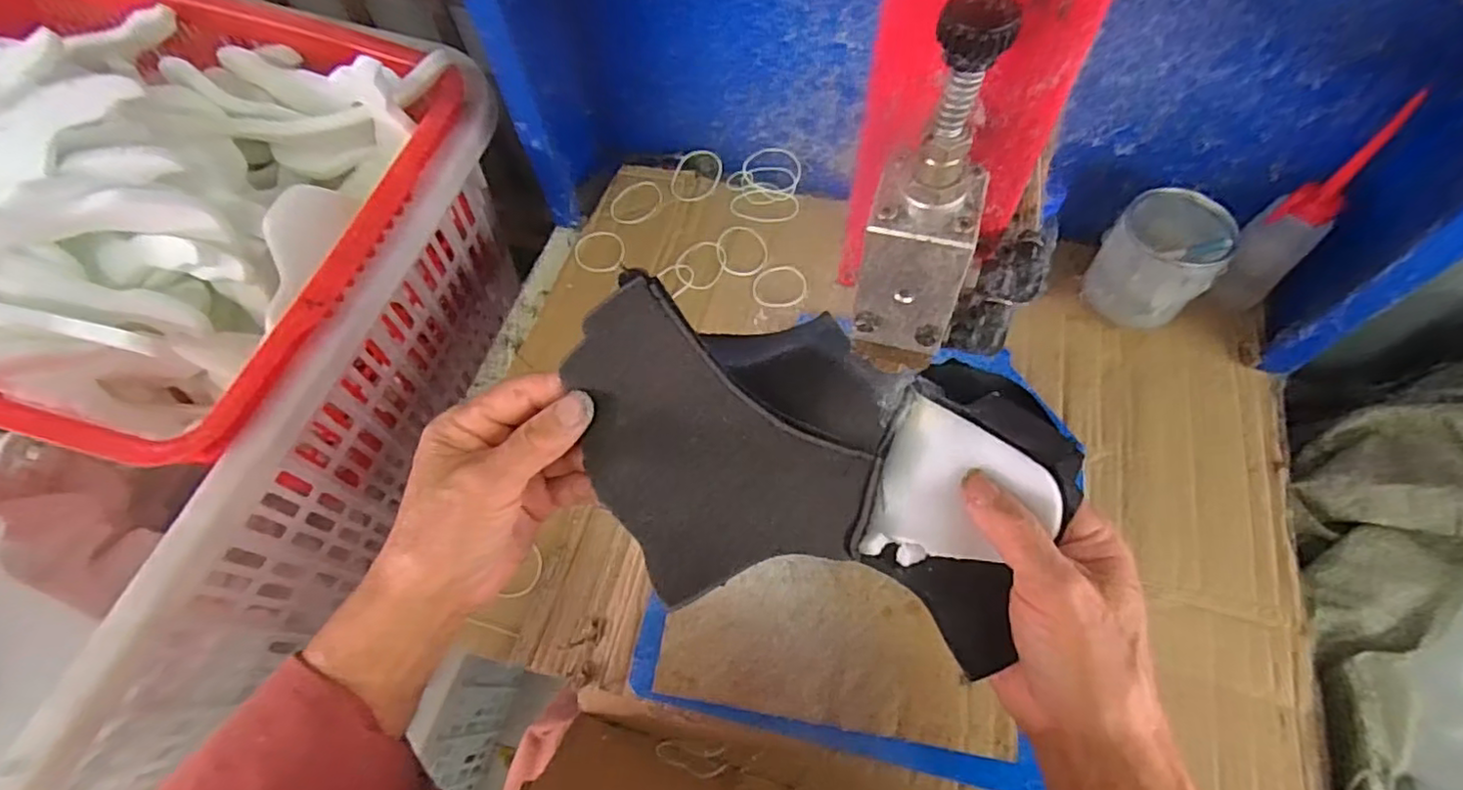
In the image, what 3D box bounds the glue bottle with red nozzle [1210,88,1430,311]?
[{"bbox_3d":[0.449,-0.137,0.504,0.048,0.170,0.052,-40,69,-15],"label":"glue bottle with red nozzle"}]

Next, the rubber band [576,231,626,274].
[{"bbox_3d":[-0.128,-0.140,0.625,0.050,0.005,0.054,-1,64,2],"label":"rubber band"}]

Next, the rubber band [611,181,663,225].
[{"bbox_3d":[-0.096,-0.195,0.652,0.058,0.004,0.042,-40,76,-11],"label":"rubber band"}]

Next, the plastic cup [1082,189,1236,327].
[{"bbox_3d":[0.358,-0.114,0.539,0.090,0.088,0.079,-36,68,-14],"label":"plastic cup"}]

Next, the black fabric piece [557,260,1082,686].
[{"bbox_3d":[0.037,0.021,0.292,0.229,0.068,0.143,10,65,8],"label":"black fabric piece"}]

